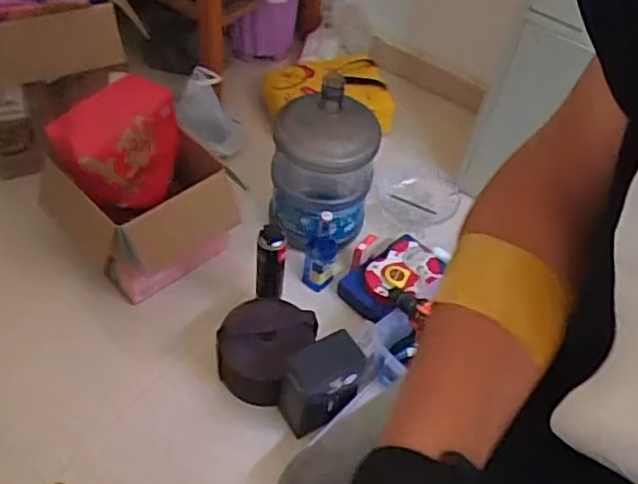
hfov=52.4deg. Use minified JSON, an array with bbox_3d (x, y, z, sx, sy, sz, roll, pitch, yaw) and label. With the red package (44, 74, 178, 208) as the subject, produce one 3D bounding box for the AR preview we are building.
[{"bbox_3d":[-0.465,-0.224,1.508,0.263,0.268,0.154,-7,51,-12],"label":"red package"}]

